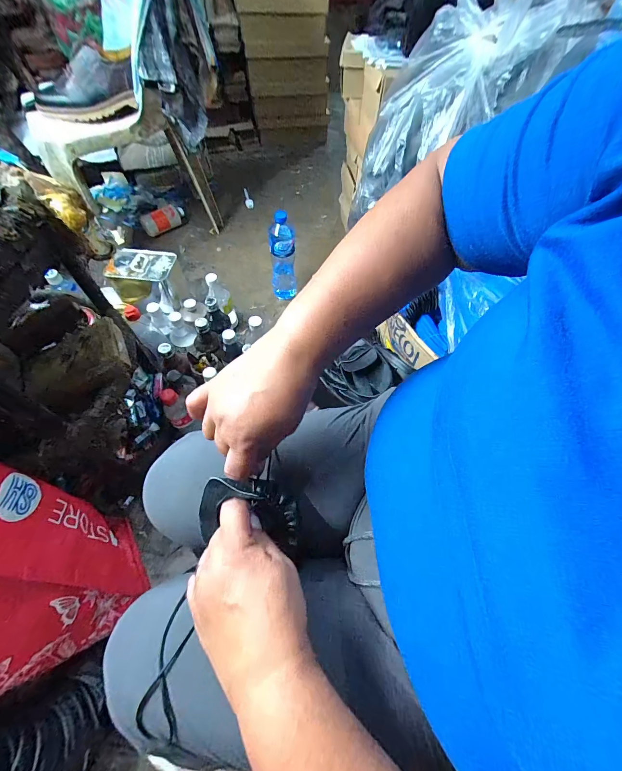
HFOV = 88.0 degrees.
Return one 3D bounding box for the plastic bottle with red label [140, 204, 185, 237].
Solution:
[{"bbox_3d":[-0.541,-0.609,1.191,0.158,0.067,0.058,-29,64,-17],"label":"plastic bottle with red label"}]

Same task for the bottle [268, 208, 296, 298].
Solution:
[{"bbox_3d":[-0.084,-0.386,0.965,0.073,0.262,0.074,-5,60,-5],"label":"bottle"}]

